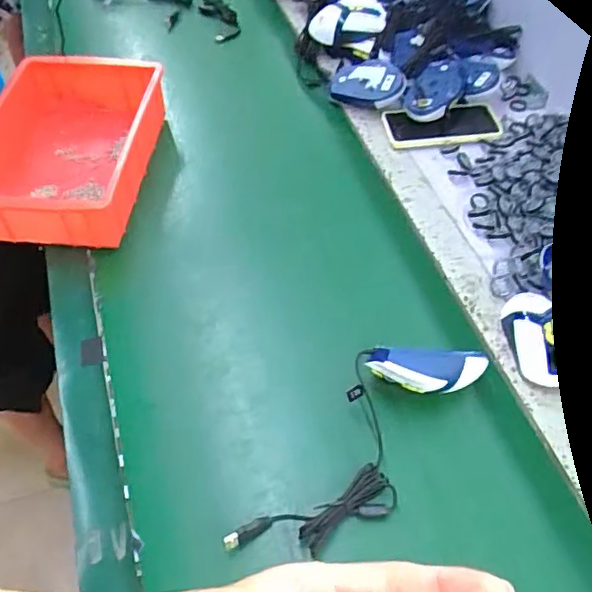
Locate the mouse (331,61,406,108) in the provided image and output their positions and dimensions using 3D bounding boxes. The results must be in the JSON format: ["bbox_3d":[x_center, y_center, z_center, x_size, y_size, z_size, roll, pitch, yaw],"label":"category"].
[{"bbox_3d":[0.107,-0.317,0.910,0.115,0.047,0.064,24,58,19],"label":"mouse"}]

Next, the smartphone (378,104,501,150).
[{"bbox_3d":[0.206,-0.247,0.865,0.154,0.017,0.072,-7,61,2],"label":"smartphone"}]

